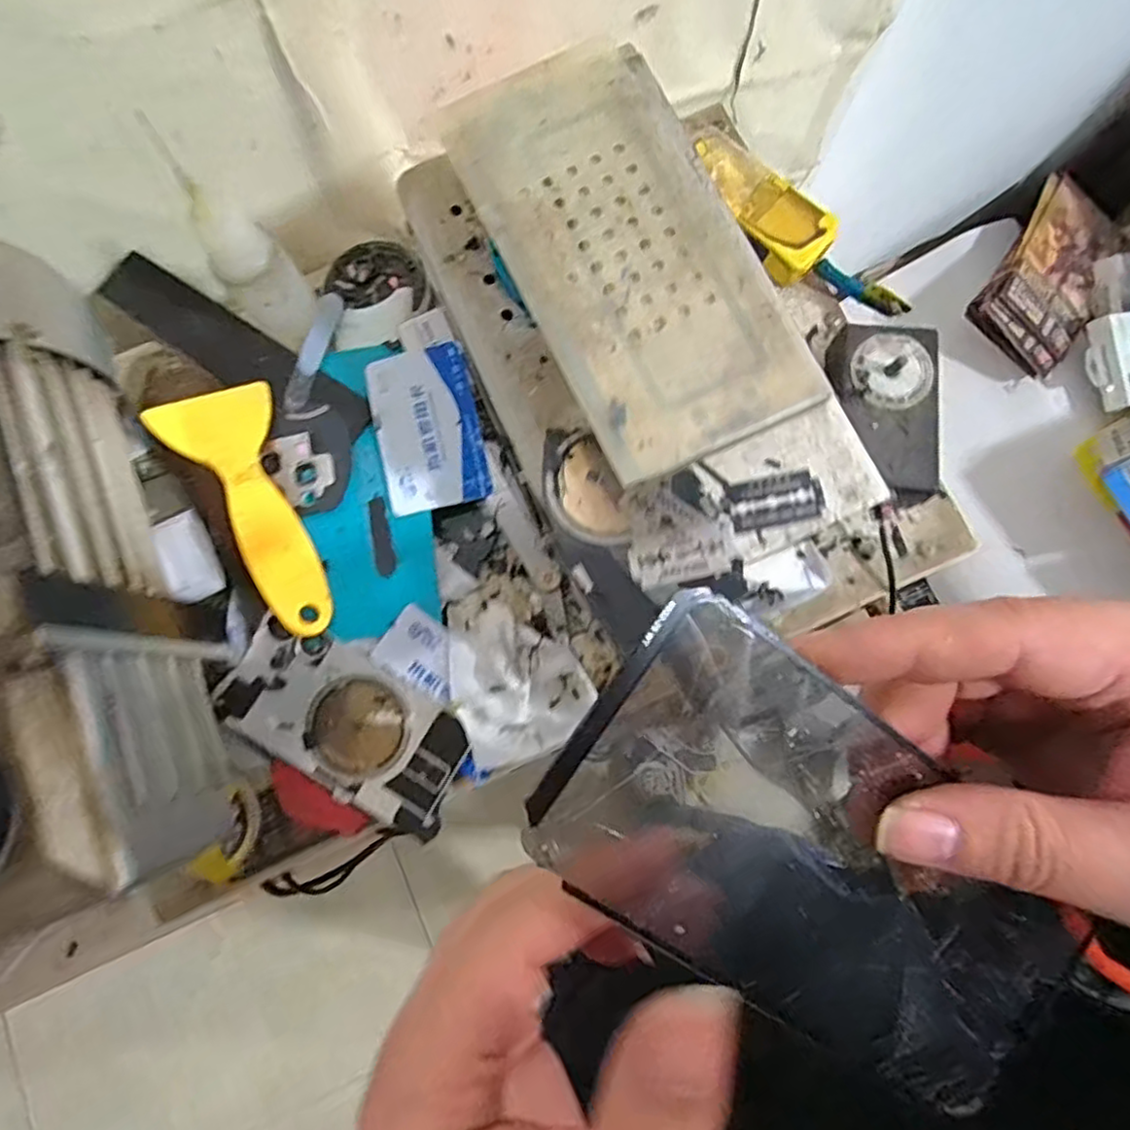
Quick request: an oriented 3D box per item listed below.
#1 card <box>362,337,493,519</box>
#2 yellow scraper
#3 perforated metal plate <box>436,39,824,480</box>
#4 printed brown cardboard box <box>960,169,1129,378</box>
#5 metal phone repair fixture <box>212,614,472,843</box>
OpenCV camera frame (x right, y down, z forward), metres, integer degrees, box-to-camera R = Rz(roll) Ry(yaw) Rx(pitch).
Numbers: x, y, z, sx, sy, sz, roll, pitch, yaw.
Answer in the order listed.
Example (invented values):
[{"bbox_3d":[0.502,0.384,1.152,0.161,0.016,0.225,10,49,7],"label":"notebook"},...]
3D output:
[{"bbox_3d":[-0.072,-0.072,0.350,0.054,0.004,0.084,-14,87,1],"label":"card"},{"bbox_3d":[-0.152,-0.030,0.340,0.054,0.004,0.132,-31,91,-27],"label":"yellow scraper"},{"bbox_3d":[0.022,-0.117,0.244,0.082,0.006,0.165,-26,80,-5],"label":"perforated metal plate"},{"bbox_3d":[0.573,-0.343,0.778,0.125,0.028,0.208,35,80,-12],"label":"printed brown cardboard box"},{"bbox_3d":[-0.110,0.079,0.334,0.124,0.011,0.065,29,80,6],"label":"metal phone repair fixture"}]

